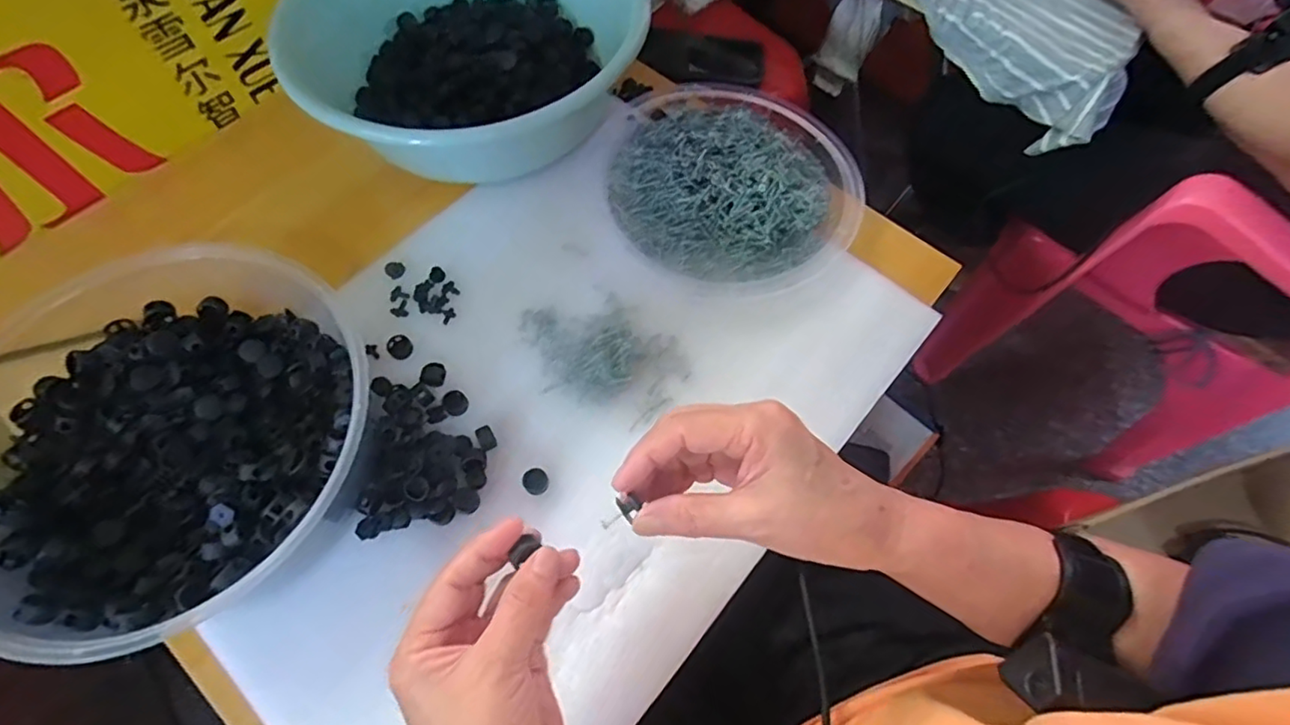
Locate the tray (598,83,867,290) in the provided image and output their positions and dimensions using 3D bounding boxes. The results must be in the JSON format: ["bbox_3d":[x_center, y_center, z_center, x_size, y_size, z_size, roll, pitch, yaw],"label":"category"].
[{"bbox_3d":[0.078,-0.169,0.519,0.225,0.039,0.217,1,64,-2],"label":"tray"}]

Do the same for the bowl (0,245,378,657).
[{"bbox_3d":[-0.298,0.052,0.375,0.215,0.078,0.229,1,64,-2],"label":"bowl"}]

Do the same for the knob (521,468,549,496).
[{"bbox_3d":[-0.077,0.084,0.420,0.018,0.010,0.018,1,64,-2],"label":"knob"}]

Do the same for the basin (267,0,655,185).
[{"bbox_3d":[-0.159,-0.280,0.518,0.222,0.097,0.280,41,69,16],"label":"basin"}]

